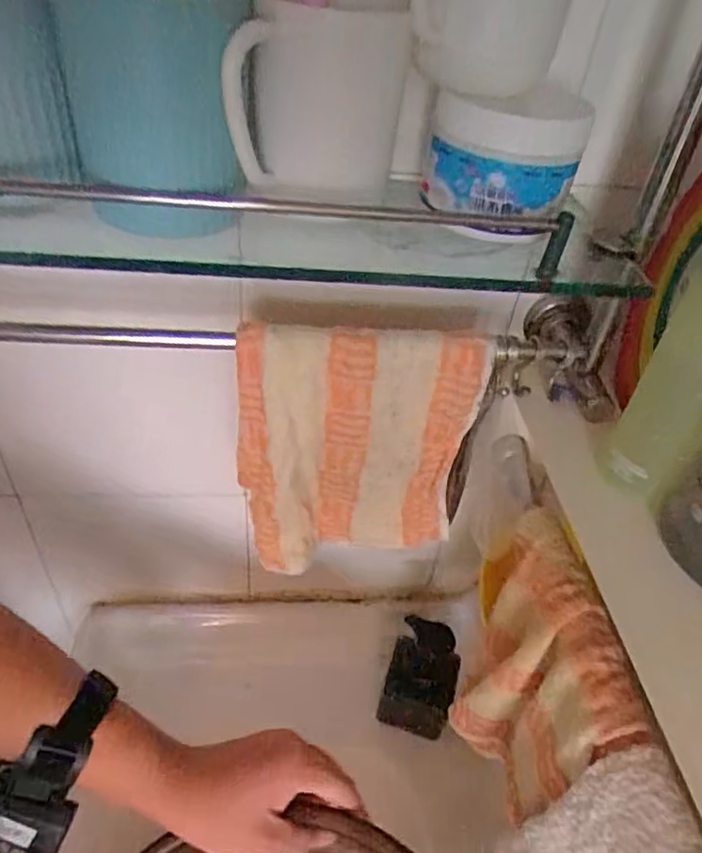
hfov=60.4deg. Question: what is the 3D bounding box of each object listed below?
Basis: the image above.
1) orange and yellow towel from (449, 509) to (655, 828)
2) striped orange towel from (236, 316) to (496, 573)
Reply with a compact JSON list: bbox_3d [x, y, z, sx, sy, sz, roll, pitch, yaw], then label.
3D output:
[{"bbox_3d":[0.116,0.171,0.415,0.059,0.174,0.153,1,43,-6],"label":"orange and yellow towel"},{"bbox_3d":[0.002,0.022,0.426,0.158,0.193,0.047,-2,43,-9],"label":"striped orange towel"}]

